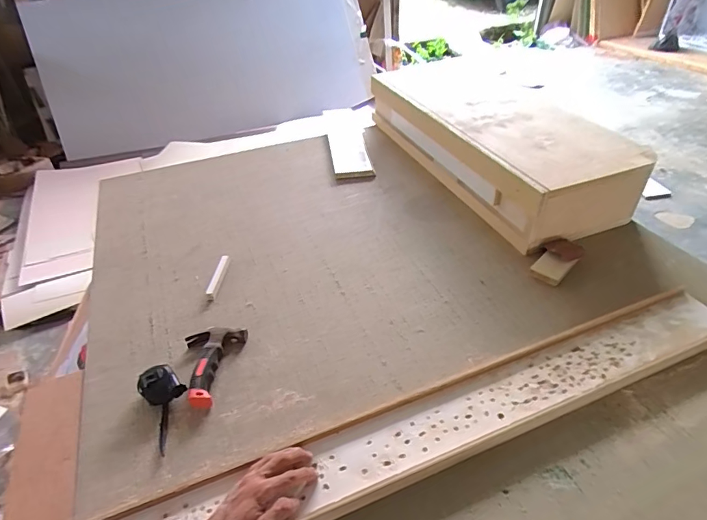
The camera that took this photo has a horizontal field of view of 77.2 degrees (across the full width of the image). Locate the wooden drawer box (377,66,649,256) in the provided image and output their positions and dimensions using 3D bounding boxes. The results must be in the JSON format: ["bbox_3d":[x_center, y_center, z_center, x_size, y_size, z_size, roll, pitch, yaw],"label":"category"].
[{"bbox_3d":[0.357,-0.344,1.261,0.358,0.178,0.820,-16,41,-15],"label":"wooden drawer box"}]

